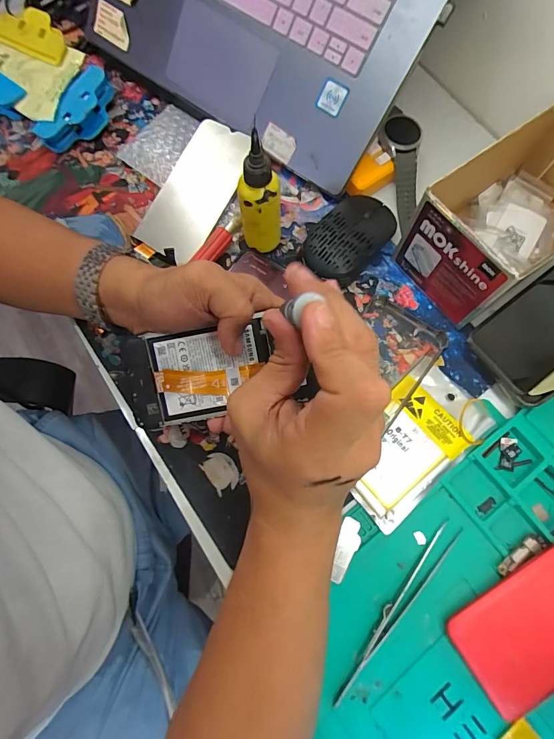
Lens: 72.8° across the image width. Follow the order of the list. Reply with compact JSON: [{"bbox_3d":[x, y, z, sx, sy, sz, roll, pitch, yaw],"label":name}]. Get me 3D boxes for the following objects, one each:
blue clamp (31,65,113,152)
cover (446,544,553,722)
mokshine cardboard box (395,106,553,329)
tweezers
[{"bbox_3d":[-0.217,-0.282,0.413,0.055,0.030,0.098,40,79,11],"label":"blue clamp"},{"bbox_3d":[0.212,0.179,0.277,0.161,0.009,0.075,-34,77,-2],"label":"cover"},{"bbox_3d":[0.213,-0.141,0.323,0.188,0.076,0.094,-34,78,-7],"label":"mokshine cardboard box"},{"bbox_3d":[0.094,0.183,0.285,0.018,0.014,0.153,41,80,10],"label":"tweezers"}]

